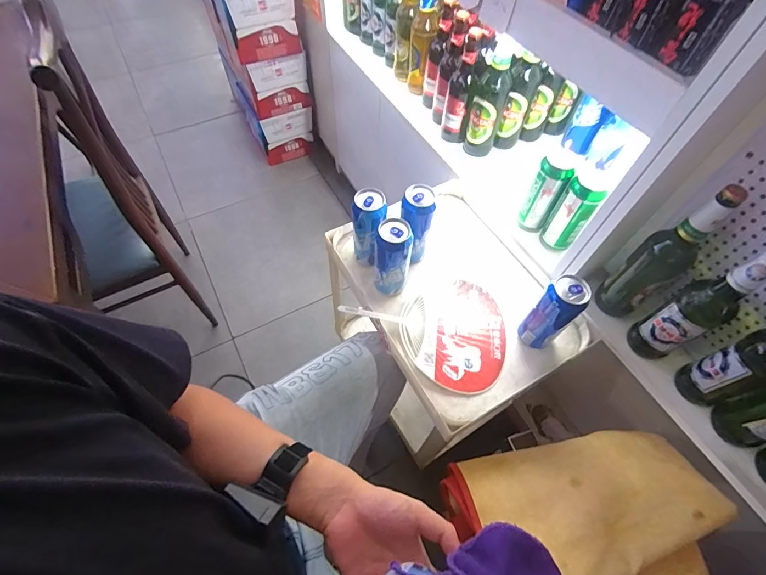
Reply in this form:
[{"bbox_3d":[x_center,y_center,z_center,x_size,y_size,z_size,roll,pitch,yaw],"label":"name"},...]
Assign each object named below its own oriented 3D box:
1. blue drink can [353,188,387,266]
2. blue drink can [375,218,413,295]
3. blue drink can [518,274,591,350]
[{"bbox_3d":[-0.026,-0.116,0.742,0.060,0.160,0.069,5,59,0],"label":"blue drink can"},{"bbox_3d":[0.020,-0.053,0.708,0.060,0.157,0.067,8,59,3],"label":"blue drink can"},{"bbox_3d":[0.290,0.045,0.647,0.066,0.157,0.058,-39,68,-22],"label":"blue drink can"}]

